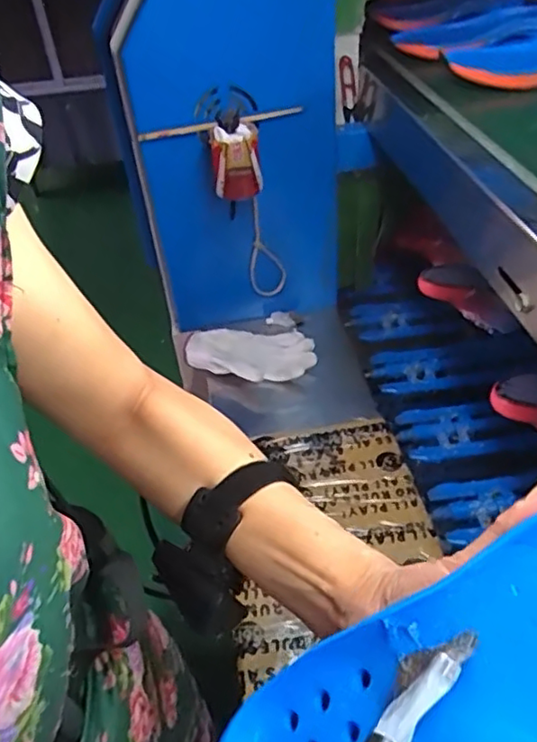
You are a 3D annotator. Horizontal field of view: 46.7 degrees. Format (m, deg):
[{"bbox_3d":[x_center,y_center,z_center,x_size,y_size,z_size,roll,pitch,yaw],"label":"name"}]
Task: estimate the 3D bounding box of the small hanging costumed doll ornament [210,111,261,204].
[{"bbox_3d":[-0.044,-0.292,0.858,0.064,0.093,0.066,-5,38,3],"label":"small hanging costumed doll ornament"}]

